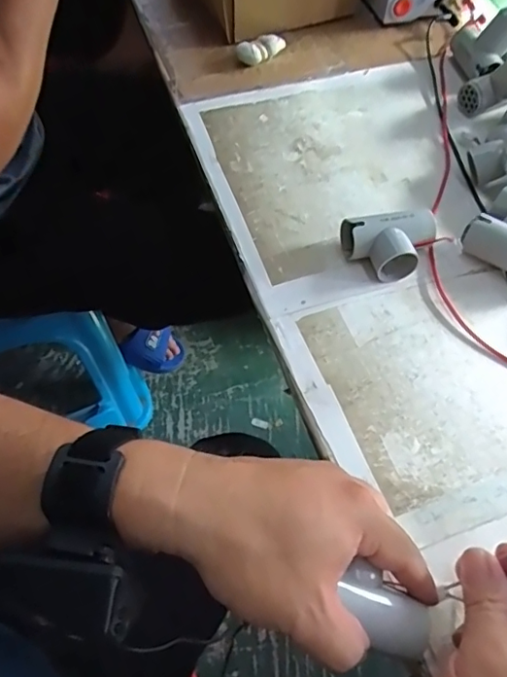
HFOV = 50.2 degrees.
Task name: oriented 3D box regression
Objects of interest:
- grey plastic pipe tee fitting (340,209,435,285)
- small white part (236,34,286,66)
[{"bbox_3d":[0.115,-0.077,0.452,0.075,0.036,0.047,-1,57,-4],"label":"grey plastic pipe tee fitting"},{"bbox_3d":[0.009,-0.326,0.609,0.059,0.022,0.024,-36,65,-23],"label":"small white part"}]

